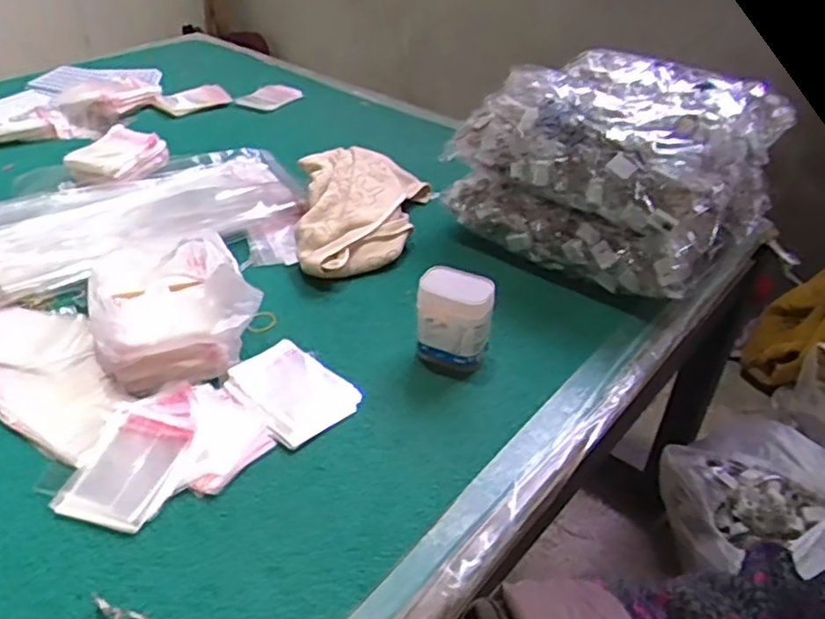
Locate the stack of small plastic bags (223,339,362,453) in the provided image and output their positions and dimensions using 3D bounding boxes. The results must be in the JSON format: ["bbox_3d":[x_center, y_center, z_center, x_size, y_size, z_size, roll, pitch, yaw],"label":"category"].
[{"bbox_3d":[-0.106,0.071,0.602,0.082,0.015,0.104,-28,47,-35],"label":"stack of small plastic bags"}]

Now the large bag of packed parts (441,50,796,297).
[{"bbox_3d":[0.236,-0.164,0.801,0.289,0.201,0.273,31,45,32],"label":"large bag of packed parts"}]

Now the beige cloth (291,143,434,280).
[{"bbox_3d":[-0.058,-0.117,0.812,0.149,0.062,0.234,2,37,-2],"label":"beige cloth"}]

